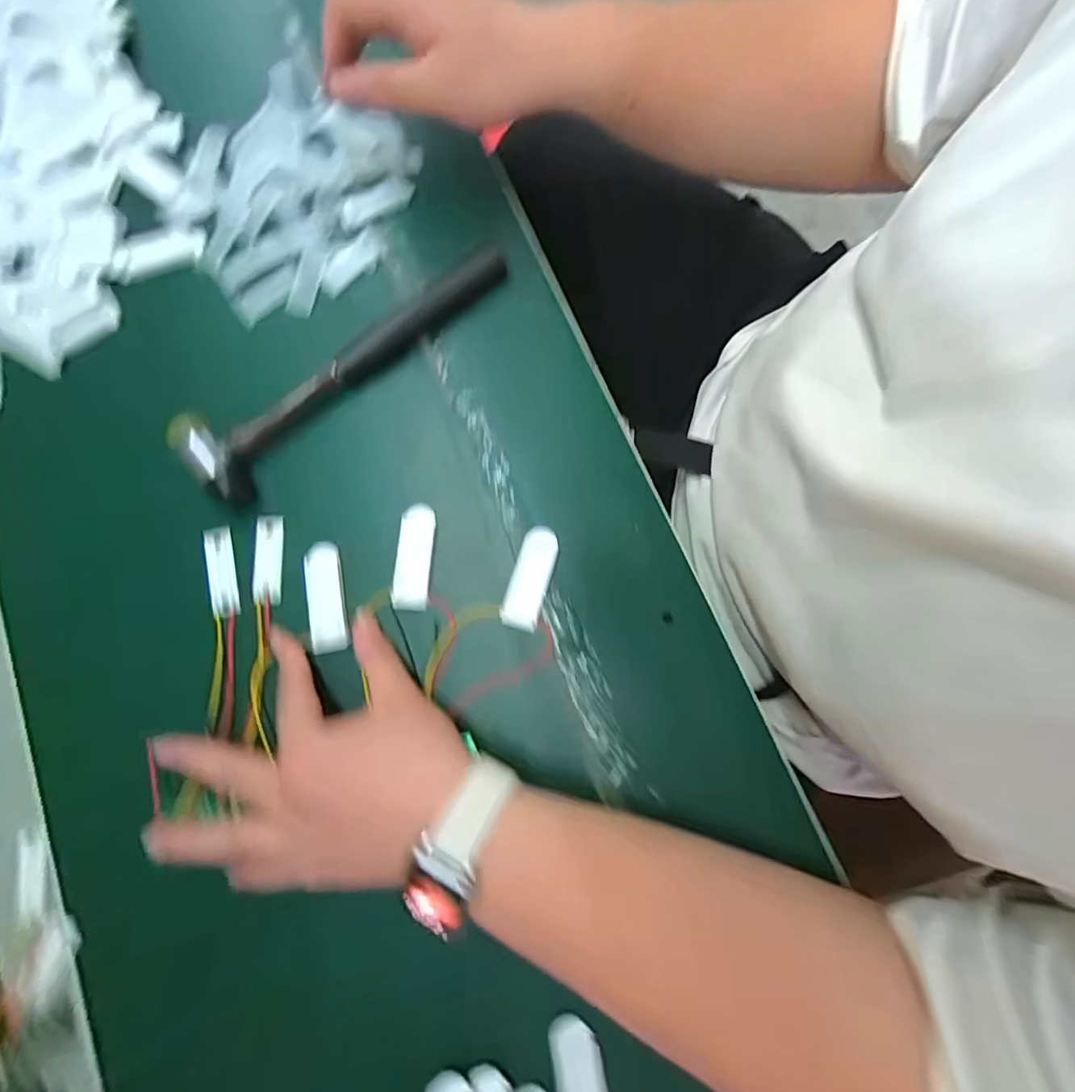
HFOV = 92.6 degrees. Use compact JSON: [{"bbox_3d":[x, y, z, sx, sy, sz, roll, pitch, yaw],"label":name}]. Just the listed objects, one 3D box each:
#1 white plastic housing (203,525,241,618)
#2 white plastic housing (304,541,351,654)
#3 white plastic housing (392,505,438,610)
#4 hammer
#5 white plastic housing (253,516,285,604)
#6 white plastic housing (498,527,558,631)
[{"bbox_3d":[-0.195,0.015,0.315,0.017,0.006,0.054,-11,79,0],"label":"white plastic housing"},{"bbox_3d":[-0.127,0.030,0.307,0.021,0.007,0.065,-13,79,-1],"label":"white plastic housing"},{"bbox_3d":[-0.074,0.005,0.308,0.022,0.004,0.064,4,79,3],"label":"white plastic housing"},{"bbox_3d":[-0.118,-0.120,0.327,0.230,0.018,0.058,-41,82,-9],"label":"hammer"},{"bbox_3d":[-0.166,0.008,0.316,0.016,0.006,0.053,-4,79,1],"label":"white plastic housing"},{"bbox_3d":[-0.004,0.018,0.307,0.022,0.004,0.062,16,80,5],"label":"white plastic housing"}]

